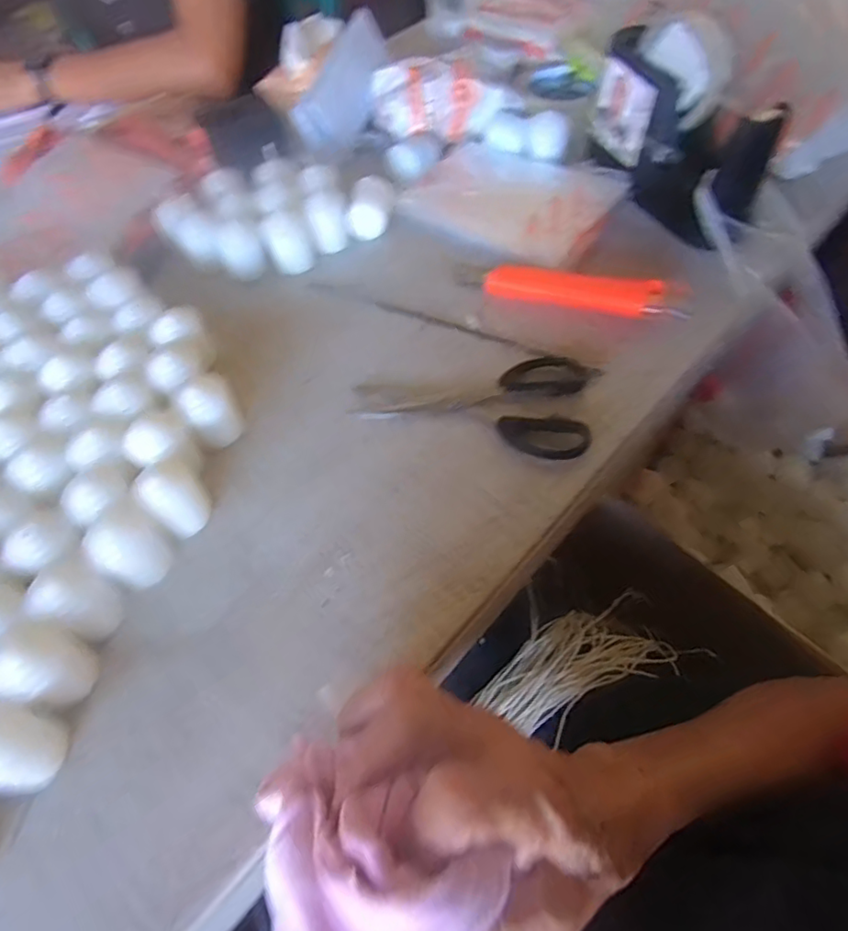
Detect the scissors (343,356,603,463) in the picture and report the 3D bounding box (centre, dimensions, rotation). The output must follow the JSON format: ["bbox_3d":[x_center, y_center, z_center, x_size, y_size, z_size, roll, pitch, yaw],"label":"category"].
[{"bbox_3d":[0.037,-0.052,0.416,0.164,0.014,0.082,12,60,11],"label":"scissors"}]

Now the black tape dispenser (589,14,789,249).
[{"bbox_3d":[0.207,-0.278,0.476,0.059,0.113,0.195,-22,60,-10],"label":"black tape dispenser"}]

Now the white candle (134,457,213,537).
[{"bbox_3d":[-0.155,0.018,0.364,0.033,0.043,0.041,-39,64,-18],"label":"white candle"}]

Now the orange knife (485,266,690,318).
[{"bbox_3d":[0.125,-0.135,0.455,0.152,0.022,0.032,15,61,12],"label":"orange knife"}]

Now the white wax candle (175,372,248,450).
[{"bbox_3d":[-0.143,-0.035,0.397,0.034,0.037,0.042,-29,61,-14],"label":"white wax candle"}]

